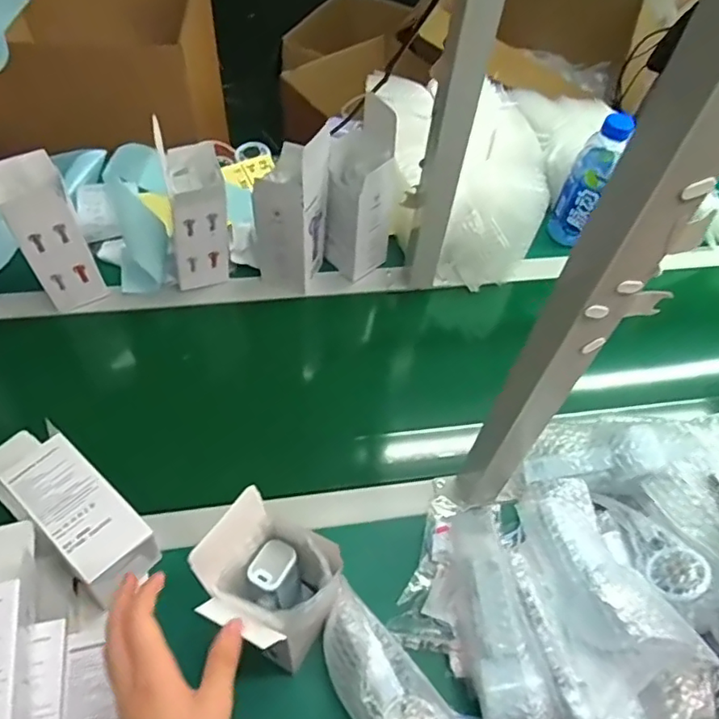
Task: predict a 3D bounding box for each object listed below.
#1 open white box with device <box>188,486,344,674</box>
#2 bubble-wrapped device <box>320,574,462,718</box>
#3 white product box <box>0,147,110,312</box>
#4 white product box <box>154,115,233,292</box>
[{"bbox_3d":[-0.075,0.195,0.487,0.091,0.172,0.087,25,57,12],"label":"open white box with device"},{"bbox_3d":[0.019,0.298,0.529,0.100,0.068,0.192,-34,65,-25],"label":"bubble-wrapped device"},{"bbox_3d":[-0.400,-0.172,0.731,0.088,0.223,0.081,-26,62,-21],"label":"white product box"},{"bbox_3d":[-0.217,-0.196,0.769,0.081,0.214,0.081,-10,57,-12],"label":"white product box"}]

